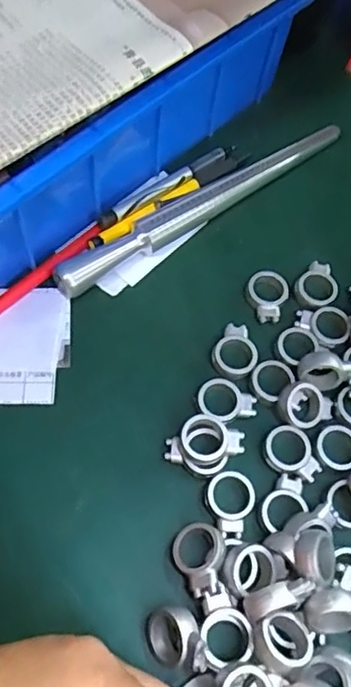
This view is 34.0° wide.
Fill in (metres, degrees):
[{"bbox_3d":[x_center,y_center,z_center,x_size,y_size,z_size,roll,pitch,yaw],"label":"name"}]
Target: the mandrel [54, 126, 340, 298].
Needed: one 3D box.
[{"bbox_3d":[0.024,-0.094,0.383,0.230,0.023,0.017,-32,71,-17],"label":"mandrel"}]

